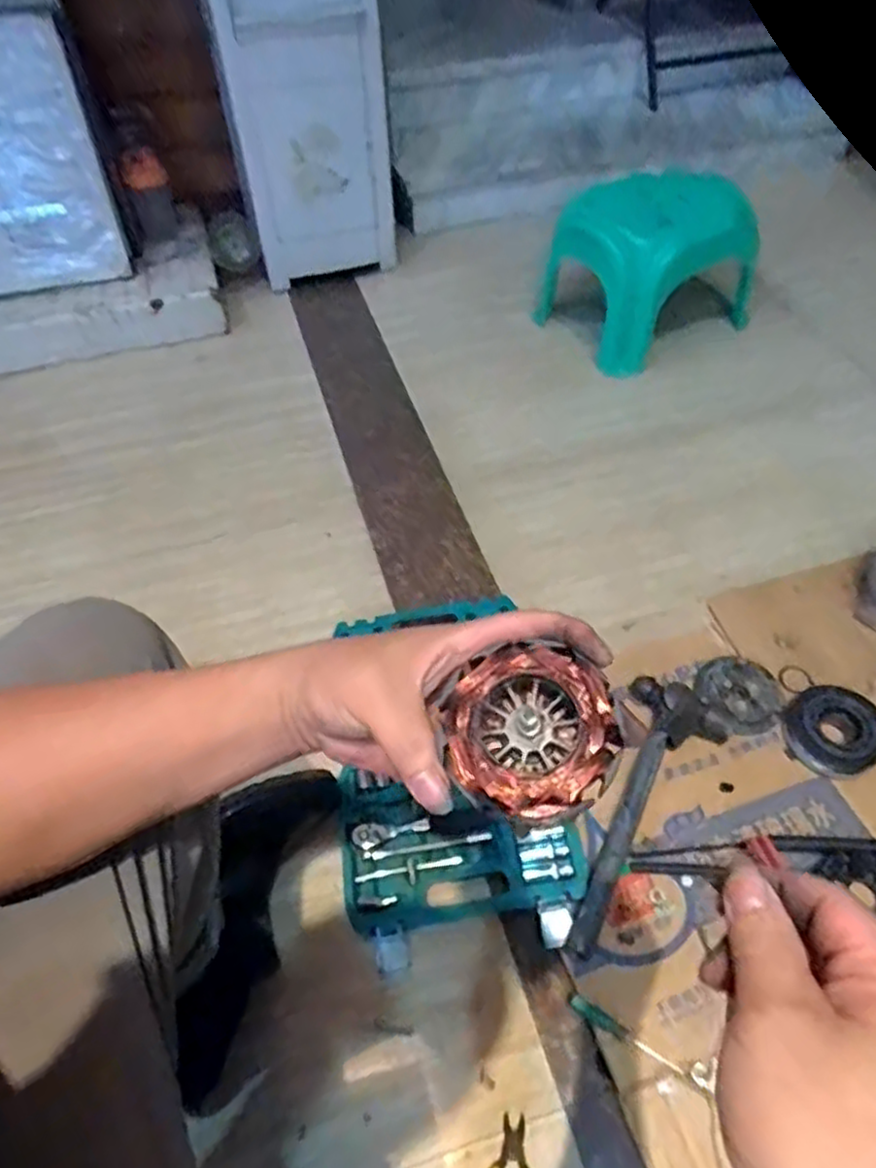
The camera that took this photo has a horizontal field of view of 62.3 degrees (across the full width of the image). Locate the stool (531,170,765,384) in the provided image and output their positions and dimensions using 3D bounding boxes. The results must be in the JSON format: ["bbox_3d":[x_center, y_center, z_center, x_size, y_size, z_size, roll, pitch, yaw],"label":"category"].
[{"bbox_3d":[0.404,-0.618,1.383,0.314,0.263,0.270,-26,53,-20],"label":"stool"}]

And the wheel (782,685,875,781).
[{"bbox_3d":[0.457,0.168,0.837,0.095,0.037,0.101,-1,49,1],"label":"wheel"}]

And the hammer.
[{"bbox_3d":[0.220,0.243,0.779,0.116,0.044,0.319,21,53,19],"label":"hammer"}]

